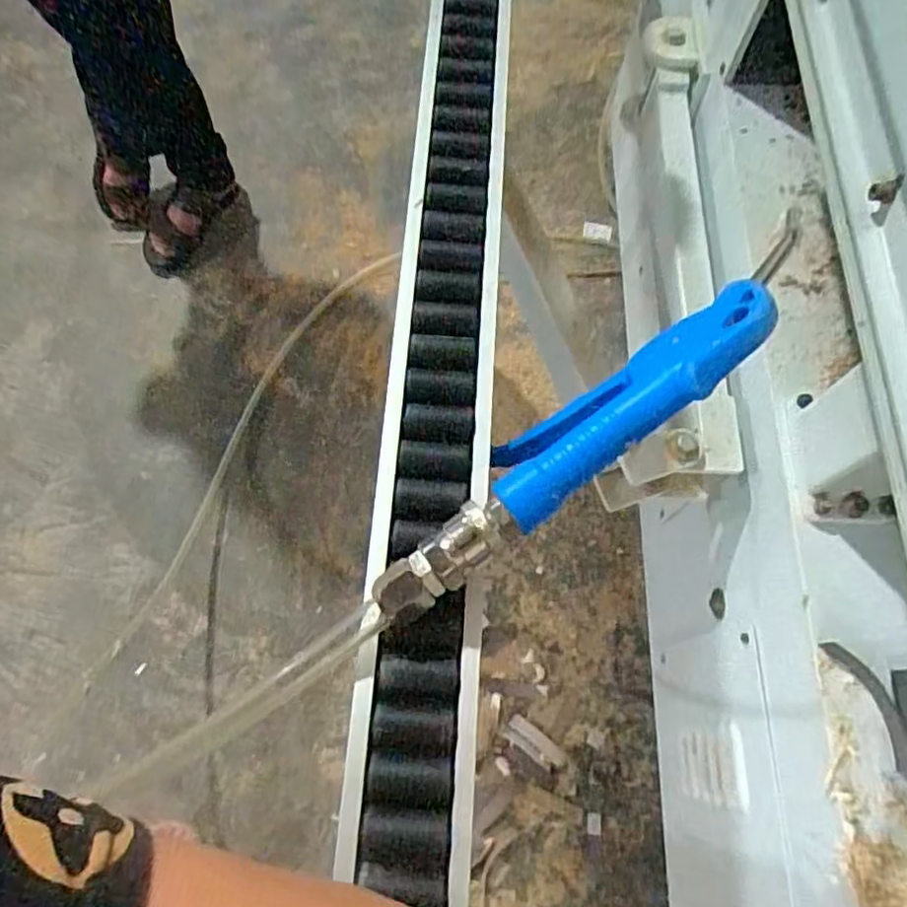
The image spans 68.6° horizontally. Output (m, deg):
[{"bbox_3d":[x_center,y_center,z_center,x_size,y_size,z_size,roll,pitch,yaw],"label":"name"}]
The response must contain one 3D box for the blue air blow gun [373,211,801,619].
[{"bbox_3d":[0.061,-0.011,0.269,0.219,0.050,0.032,-36,73,-15],"label":"blue air blow gun"}]

